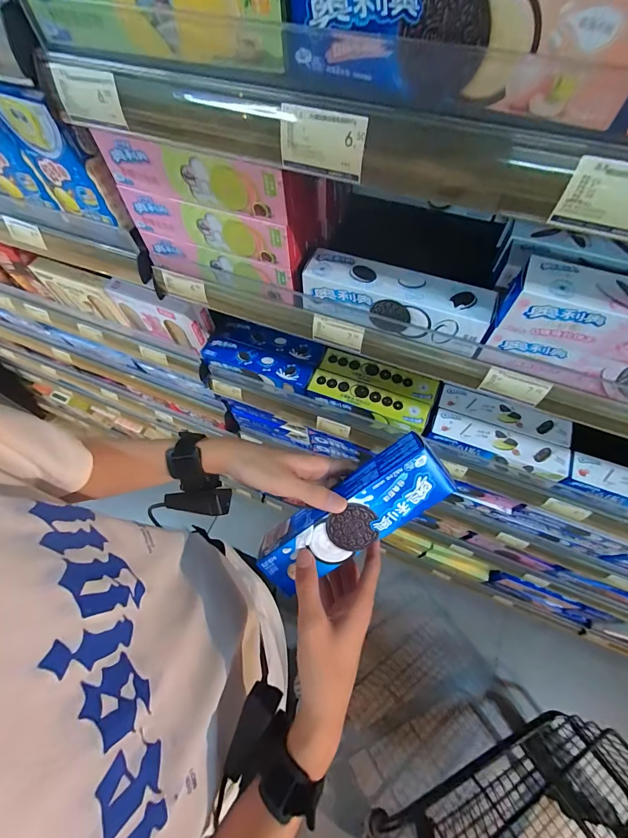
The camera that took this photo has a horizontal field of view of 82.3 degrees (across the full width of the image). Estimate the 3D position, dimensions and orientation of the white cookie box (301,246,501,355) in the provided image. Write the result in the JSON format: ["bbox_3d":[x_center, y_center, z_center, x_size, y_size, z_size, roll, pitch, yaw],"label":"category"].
[{"bbox_3d":[0.092,-0.137,0.413,0.206,0.048,0.055,19,65,11],"label":"white cookie box"}]

